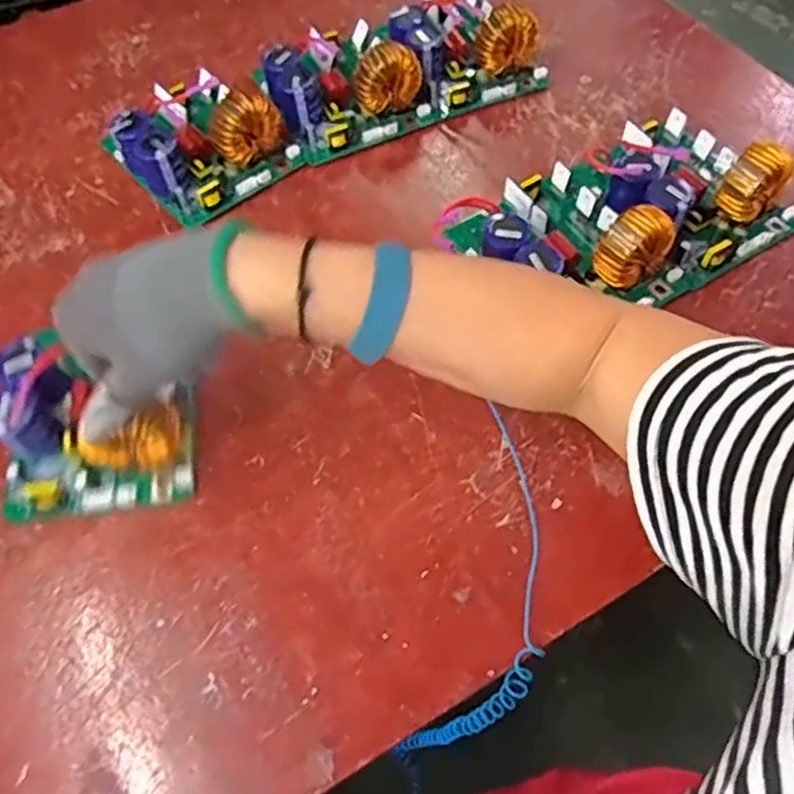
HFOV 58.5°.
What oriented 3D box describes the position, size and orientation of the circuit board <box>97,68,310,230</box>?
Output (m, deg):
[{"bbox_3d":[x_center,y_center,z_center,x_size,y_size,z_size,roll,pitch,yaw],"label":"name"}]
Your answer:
[{"bbox_3d":[-0.170,-0.223,0.594,0.116,0.066,0.135,-41,66,-20],"label":"circuit board"}]

